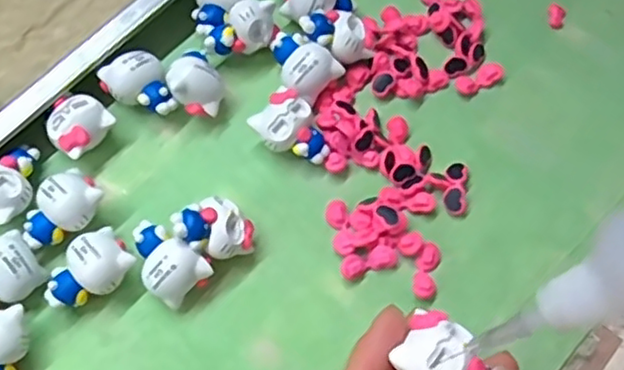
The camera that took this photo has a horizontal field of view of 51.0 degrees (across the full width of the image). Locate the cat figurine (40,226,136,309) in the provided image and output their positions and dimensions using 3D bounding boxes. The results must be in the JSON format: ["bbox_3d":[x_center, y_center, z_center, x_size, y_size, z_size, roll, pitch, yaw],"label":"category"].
[{"bbox_3d":[-0.087,0.035,0.258,0.023,0.021,0.034,38,72,11],"label":"cat figurine"}]

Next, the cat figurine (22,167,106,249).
[{"bbox_3d":[-0.101,0.011,0.266,0.022,0.020,0.034,36,72,10],"label":"cat figurine"}]

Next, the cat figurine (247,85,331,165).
[{"bbox_3d":[-0.009,-0.022,0.284,0.025,0.019,0.033,-35,75,-14],"label":"cat figurine"}]

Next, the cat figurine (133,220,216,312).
[{"bbox_3d":[-0.058,0.032,0.261,0.035,0.021,0.022,39,72,11],"label":"cat figurine"}]

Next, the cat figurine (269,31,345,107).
[{"bbox_3d":[-0.005,-0.055,0.294,0.024,0.019,0.034,-39,76,-15],"label":"cat figurine"}]

